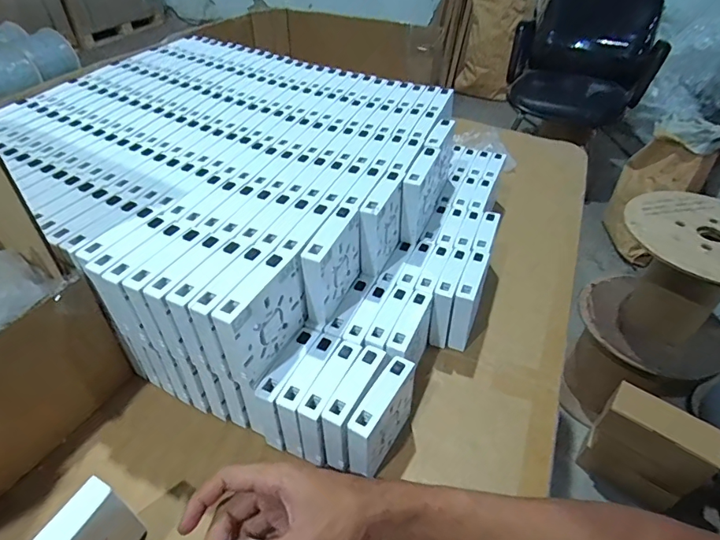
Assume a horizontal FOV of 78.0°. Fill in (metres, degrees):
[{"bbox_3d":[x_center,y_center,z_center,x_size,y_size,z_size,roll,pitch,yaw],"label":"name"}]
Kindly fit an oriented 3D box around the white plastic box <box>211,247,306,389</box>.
[{"bbox_3d":[-0.082,0.042,0.389,0.024,0.088,0.092,19,45,18],"label":"white plastic box"}]

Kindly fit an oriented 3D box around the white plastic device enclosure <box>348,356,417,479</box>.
[{"bbox_3d":[0.020,0.138,0.406,0.026,0.092,0.094,23,46,22],"label":"white plastic device enclosure"}]

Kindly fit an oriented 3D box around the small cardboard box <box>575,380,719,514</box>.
[{"bbox_3d":[0.654,0.422,1.038,0.212,0.285,0.090,29,48,26],"label":"small cardboard box"}]

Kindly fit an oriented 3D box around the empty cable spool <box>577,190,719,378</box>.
[{"bbox_3d":[0.772,0.037,1.079,0.349,0.328,0.340,-26,49,-28],"label":"empty cable spool"}]

